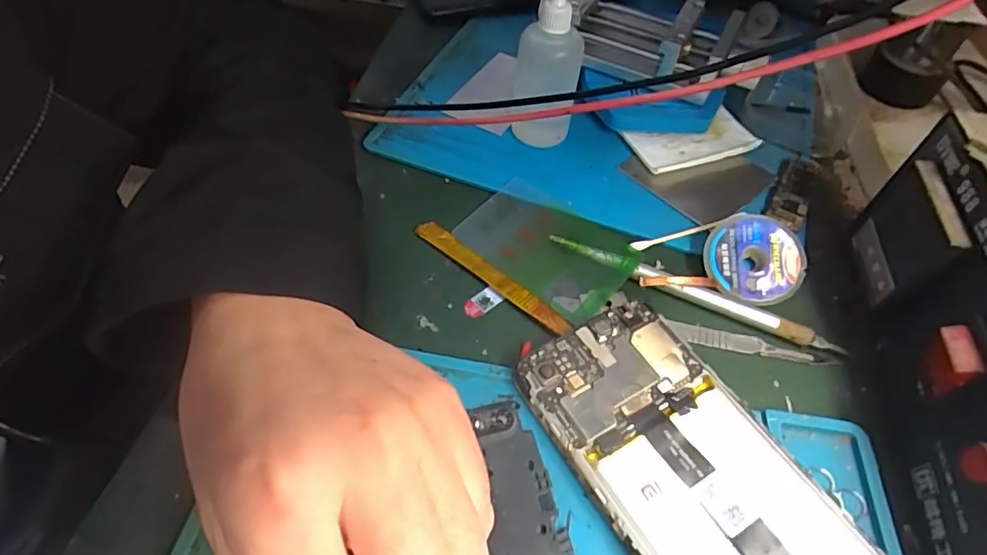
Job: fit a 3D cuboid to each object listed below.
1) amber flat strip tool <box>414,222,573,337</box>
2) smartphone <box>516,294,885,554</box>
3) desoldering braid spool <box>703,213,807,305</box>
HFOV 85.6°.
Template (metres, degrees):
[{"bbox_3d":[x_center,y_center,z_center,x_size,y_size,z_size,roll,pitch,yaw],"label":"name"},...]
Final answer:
[{"bbox_3d":[-0.001,-0.002,0.261,0.095,0.004,0.011,36,59,22],"label":"amber flat strip tool"},{"bbox_3d":[0.077,0.079,0.195,0.071,0.013,0.163,-24,58,-20],"label":"smartphone"},{"bbox_3d":[0.128,-0.009,0.261,0.045,0.012,0.045,-2,76,8],"label":"desoldering braid spool"}]

